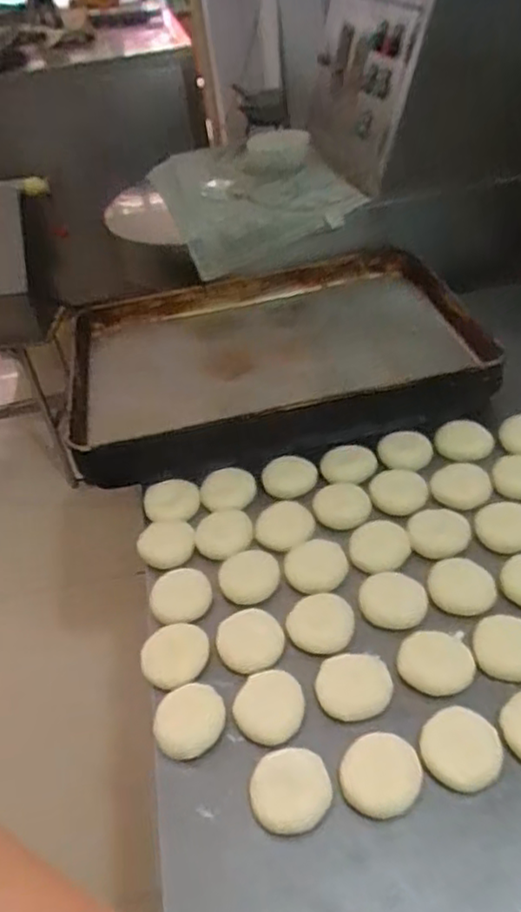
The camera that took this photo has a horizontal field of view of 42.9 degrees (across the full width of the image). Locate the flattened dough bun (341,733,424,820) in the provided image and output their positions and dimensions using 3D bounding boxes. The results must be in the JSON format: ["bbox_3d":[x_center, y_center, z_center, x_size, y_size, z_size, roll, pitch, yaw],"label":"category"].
[{"bbox_3d":[0.103,0.272,0.565,0.060,0.019,0.069,23,49,31],"label":"flattened dough bun"}]

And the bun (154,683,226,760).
[{"bbox_3d":[-0.065,0.248,0.624,0.059,0.023,0.065,4,42,13],"label":"bun"}]

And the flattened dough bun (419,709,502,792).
[{"bbox_3d":[0.174,0.254,0.574,0.062,0.023,0.064,-4,41,4],"label":"flattened dough bun"}]

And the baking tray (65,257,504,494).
[{"bbox_3d":[0.007,-0.168,1.035,0.588,0.069,0.448,-14,41,-7],"label":"baking tray"}]

